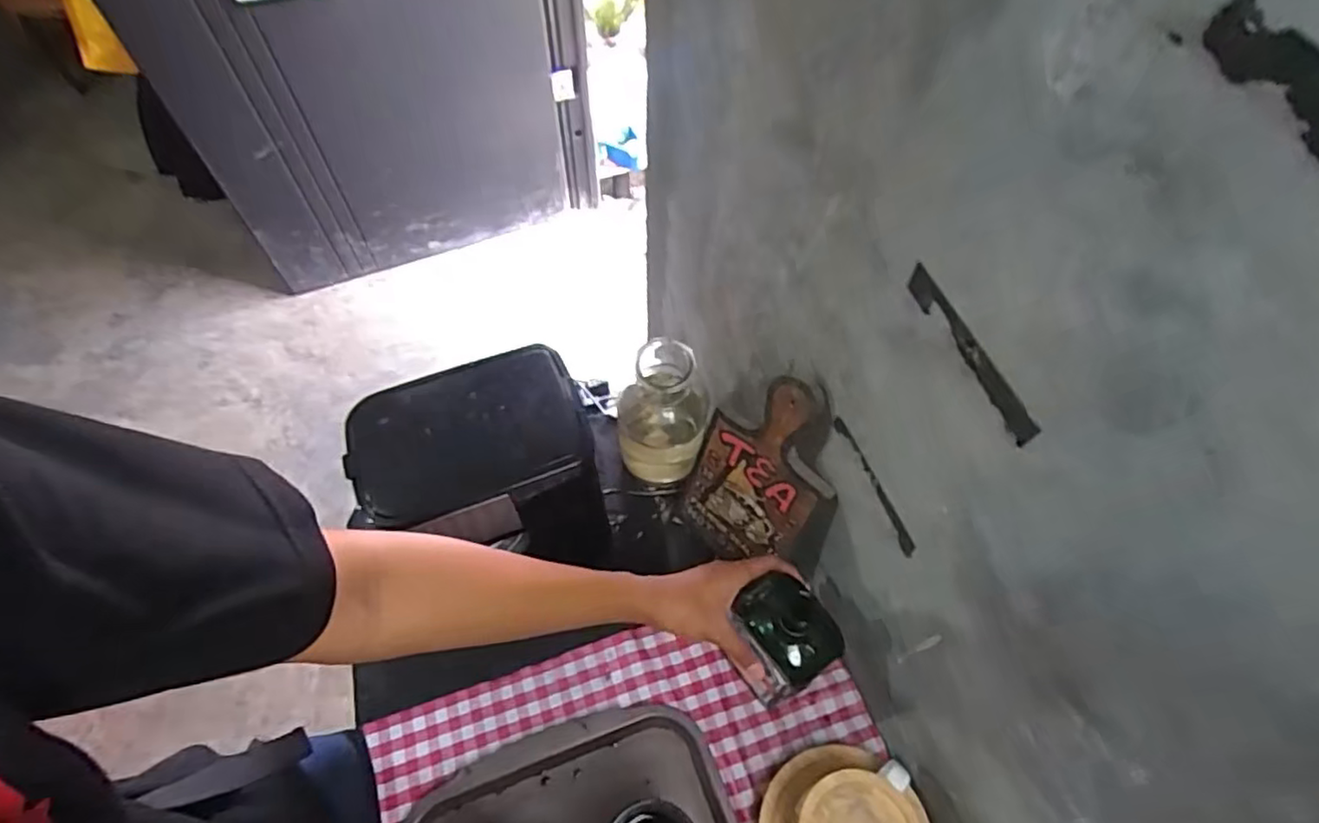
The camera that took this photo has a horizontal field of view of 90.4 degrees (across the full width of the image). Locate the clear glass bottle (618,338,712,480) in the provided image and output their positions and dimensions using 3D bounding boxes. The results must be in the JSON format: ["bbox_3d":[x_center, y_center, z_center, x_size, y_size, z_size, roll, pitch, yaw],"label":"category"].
[{"bbox_3d":[0.003,0.004,0.733,0.100,0.187,0.083,0,59,-1],"label":"clear glass bottle"}]

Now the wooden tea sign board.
[{"bbox_3d":[0.100,0.066,0.652,0.140,0.258,0.012,36,48,25],"label":"wooden tea sign board"}]

